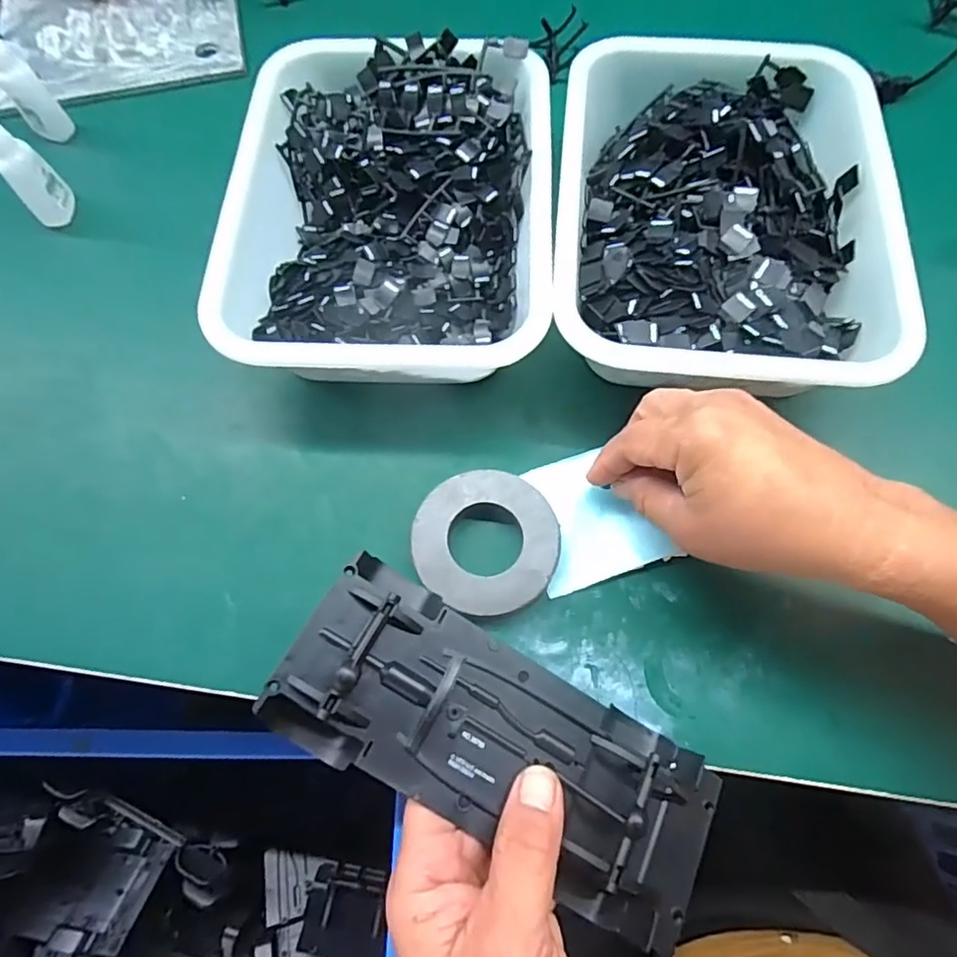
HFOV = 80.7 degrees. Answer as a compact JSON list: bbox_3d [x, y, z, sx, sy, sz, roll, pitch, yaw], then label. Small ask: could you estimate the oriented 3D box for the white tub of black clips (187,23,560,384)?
[{"bbox_3d":[-0.051,-0.164,0.354,0.186,0.065,0.241,1,69,2],"label":"white tub of black clips"}]

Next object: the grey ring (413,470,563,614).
[{"bbox_3d":[0.004,0.034,0.299,0.074,0.019,0.075,0,69,1],"label":"grey ring"}]

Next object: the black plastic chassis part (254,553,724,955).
[{"bbox_3d":[0.013,0.112,0.233,0.192,0.037,0.076,32,72,-5],"label":"black plastic chassis part"}]

